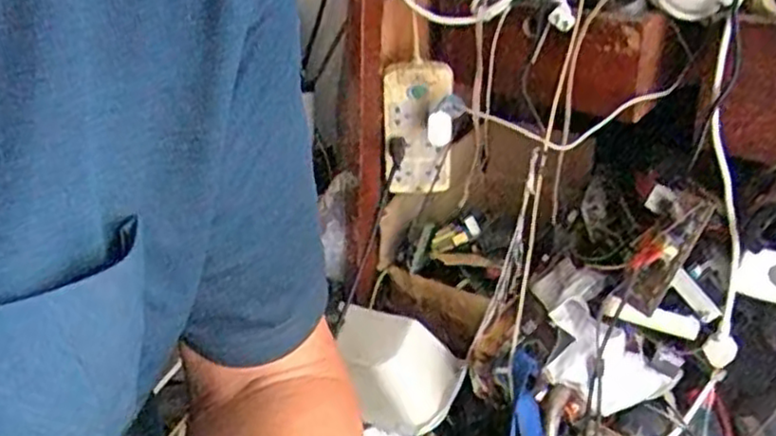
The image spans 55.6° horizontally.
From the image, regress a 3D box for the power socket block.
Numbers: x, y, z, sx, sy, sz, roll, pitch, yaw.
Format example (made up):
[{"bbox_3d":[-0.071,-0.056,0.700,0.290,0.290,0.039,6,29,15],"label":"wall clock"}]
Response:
[{"bbox_3d":[0.037,-0.112,0.938,0.085,0.170,0.029,2,22,-2],"label":"power socket block"}]

